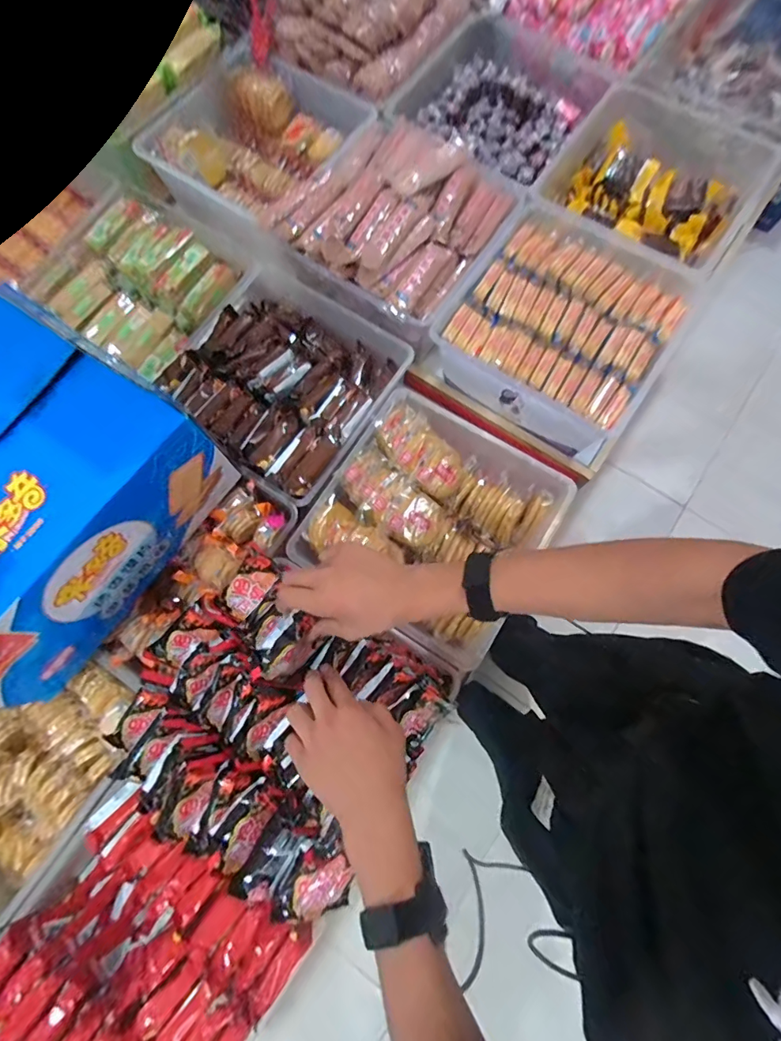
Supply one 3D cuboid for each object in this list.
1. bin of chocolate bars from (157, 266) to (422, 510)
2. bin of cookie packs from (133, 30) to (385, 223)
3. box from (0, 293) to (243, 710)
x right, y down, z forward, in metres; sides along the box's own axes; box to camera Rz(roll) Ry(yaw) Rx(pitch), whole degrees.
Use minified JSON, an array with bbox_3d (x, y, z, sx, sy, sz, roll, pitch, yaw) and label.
[{"bbox_3d":[-0.149,-0.202,0.681,0.276,0.091,0.274,34,78,9],"label":"bin of chocolate bars"},{"bbox_3d":[-0.186,-0.571,0.724,0.297,0.095,0.261,31,78,8],"label":"bin of cookie packs"},{"bbox_3d":[-0.404,-0.021,0.514,0.264,0.195,0.331,36,79,9],"label":"box"}]

